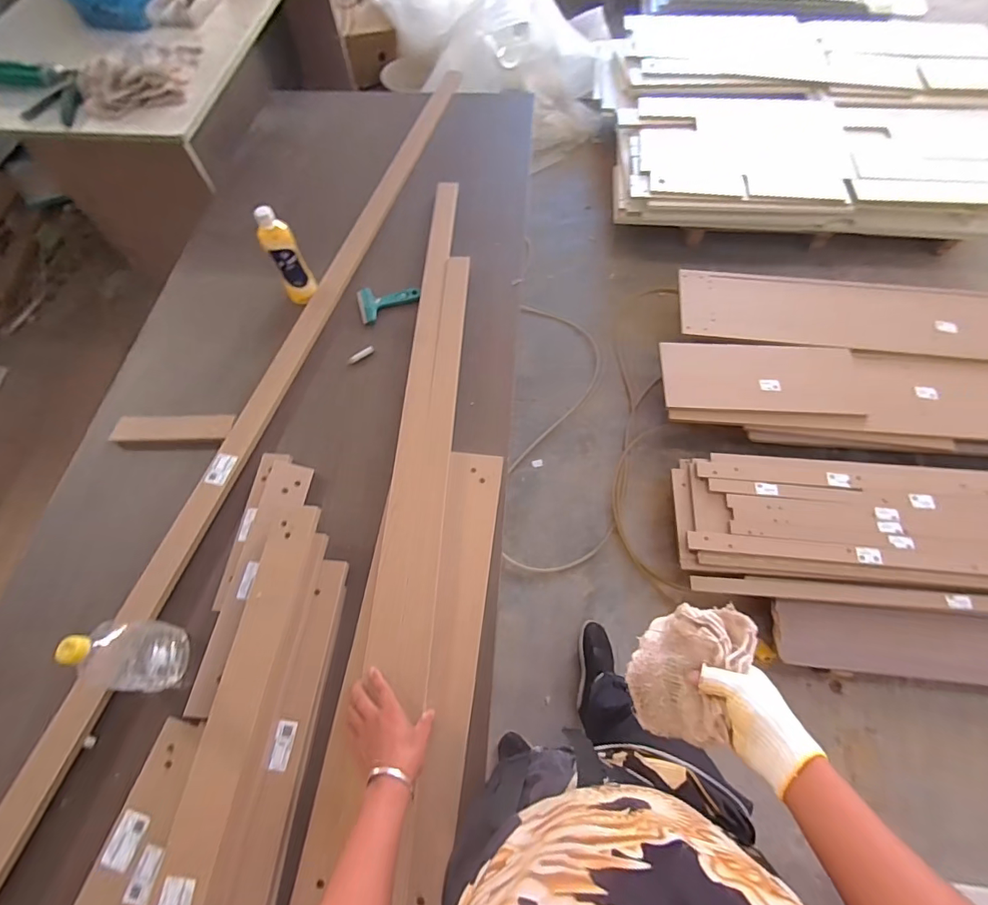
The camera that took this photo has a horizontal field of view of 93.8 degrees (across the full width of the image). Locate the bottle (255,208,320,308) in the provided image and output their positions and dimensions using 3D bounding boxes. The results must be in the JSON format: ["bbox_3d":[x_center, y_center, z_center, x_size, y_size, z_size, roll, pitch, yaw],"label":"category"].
[{"bbox_3d":[-0.443,-0.416,0.988,0.067,0.198,0.057,-30,68,-13],"label":"bottle"}]

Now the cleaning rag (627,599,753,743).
[{"bbox_3d":[0.238,0.267,0.565,0.155,0.050,0.149,-17,52,42],"label":"cleaning rag"}]

